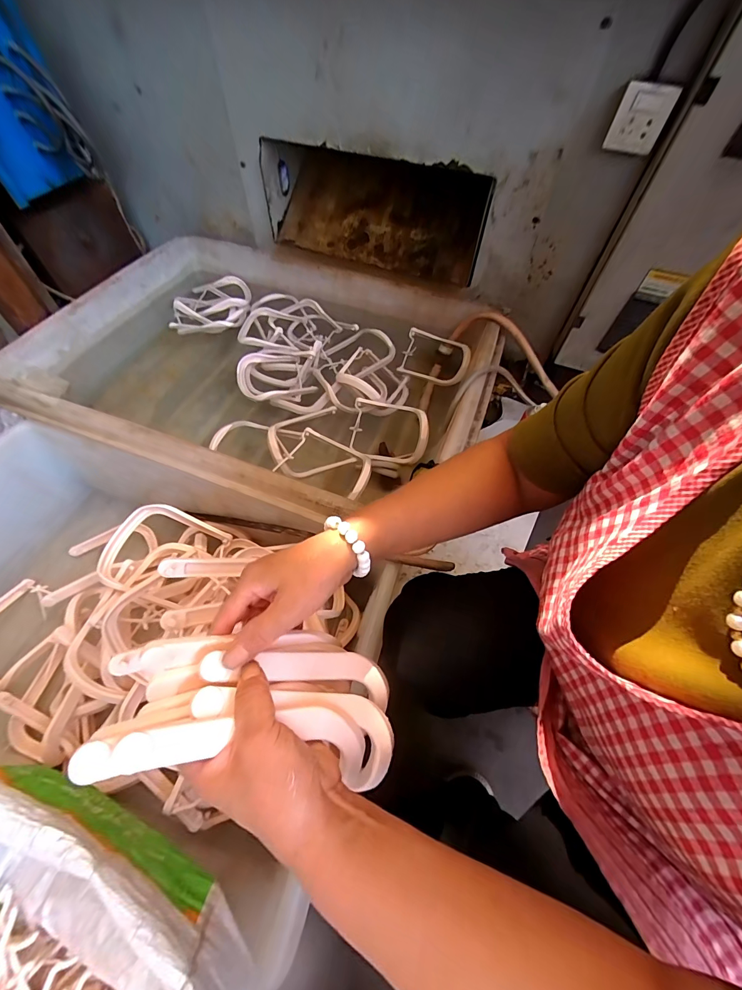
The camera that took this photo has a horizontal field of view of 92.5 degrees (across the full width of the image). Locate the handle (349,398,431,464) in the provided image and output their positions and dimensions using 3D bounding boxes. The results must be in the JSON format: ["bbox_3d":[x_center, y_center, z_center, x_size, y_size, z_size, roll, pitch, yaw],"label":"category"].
[{"bbox_3d":[0.048,-0.163,0.890,0.191,0.044,0.182,6,58,1],"label":"handle"}]

